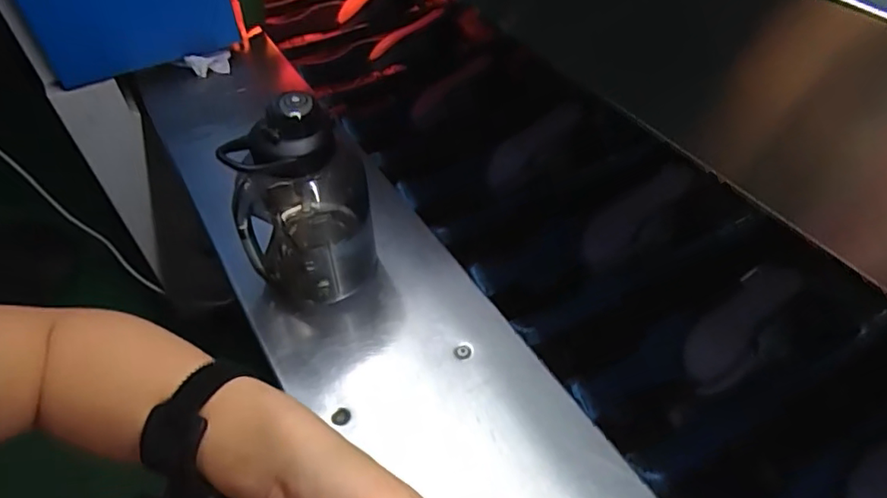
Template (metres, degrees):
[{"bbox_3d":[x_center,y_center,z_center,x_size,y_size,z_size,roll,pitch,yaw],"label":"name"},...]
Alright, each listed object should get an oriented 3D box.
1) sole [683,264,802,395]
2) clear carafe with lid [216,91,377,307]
[{"bbox_3d":[0.331,0.082,0.631,0.182,0.026,0.063,-42,61,-18],"label":"sole"},{"bbox_3d":[-0.146,-0.046,0.584,0.132,0.217,0.103,-9,48,-7],"label":"clear carafe with lid"}]

